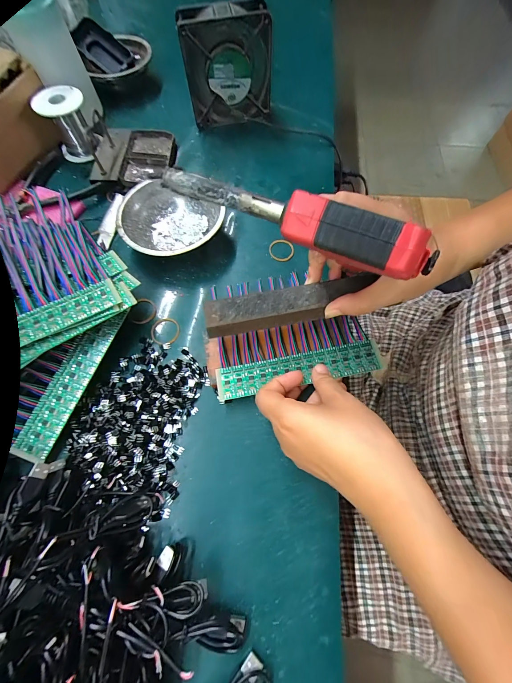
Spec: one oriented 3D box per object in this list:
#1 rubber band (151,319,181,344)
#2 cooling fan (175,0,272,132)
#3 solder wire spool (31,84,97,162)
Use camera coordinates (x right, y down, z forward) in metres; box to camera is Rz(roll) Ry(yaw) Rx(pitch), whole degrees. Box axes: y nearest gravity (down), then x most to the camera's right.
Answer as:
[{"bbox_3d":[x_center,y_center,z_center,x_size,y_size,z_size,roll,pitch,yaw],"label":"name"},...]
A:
[{"bbox_3d":[-0.102,-0.012,0.307,0.032,0.004,0.032,0,68,0],"label":"rubber band"},{"bbox_3d":[-0.038,-0.384,0.385,0.120,0.120,0.046,-5,68,-2],"label":"cooling fan"},{"bbox_3d":[-0.267,-0.314,0.390,0.061,0.059,0.059,-26,71,-10],"label":"solder wire spool"}]

